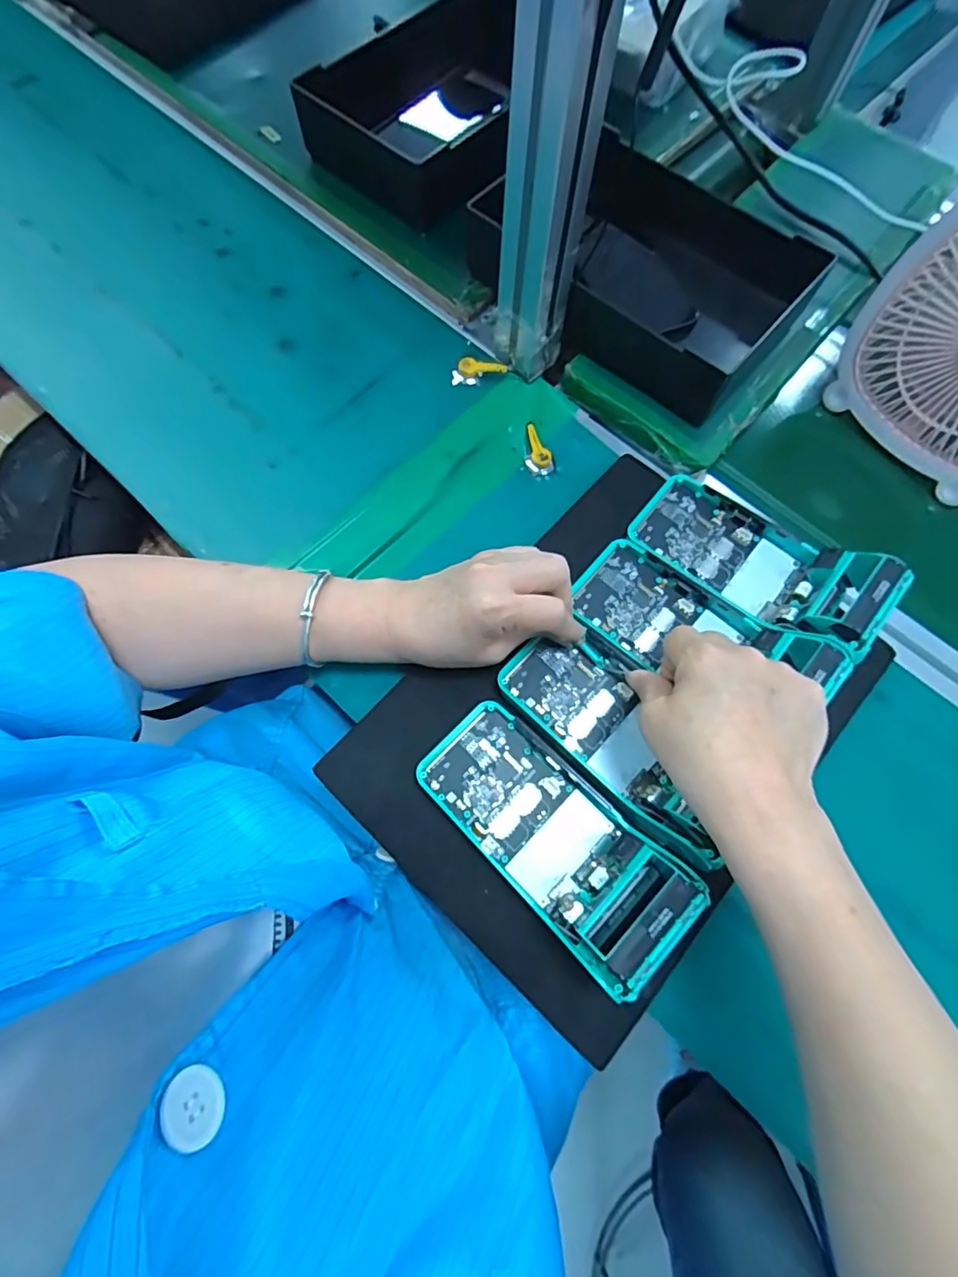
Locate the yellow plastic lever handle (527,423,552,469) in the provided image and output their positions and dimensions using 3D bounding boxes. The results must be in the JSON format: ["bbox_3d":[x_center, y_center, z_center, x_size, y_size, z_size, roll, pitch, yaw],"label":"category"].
[{"bbox_3d":[0.049,-0.163,0.461,0.014,0.006,0.040,-10,71,-4],"label":"yellow plastic lever handle"}]

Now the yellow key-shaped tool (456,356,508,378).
[{"bbox_3d":[0.003,-0.234,0.479,0.042,0.012,0.013,9,71,3],"label":"yellow key-shaped tool"}]

